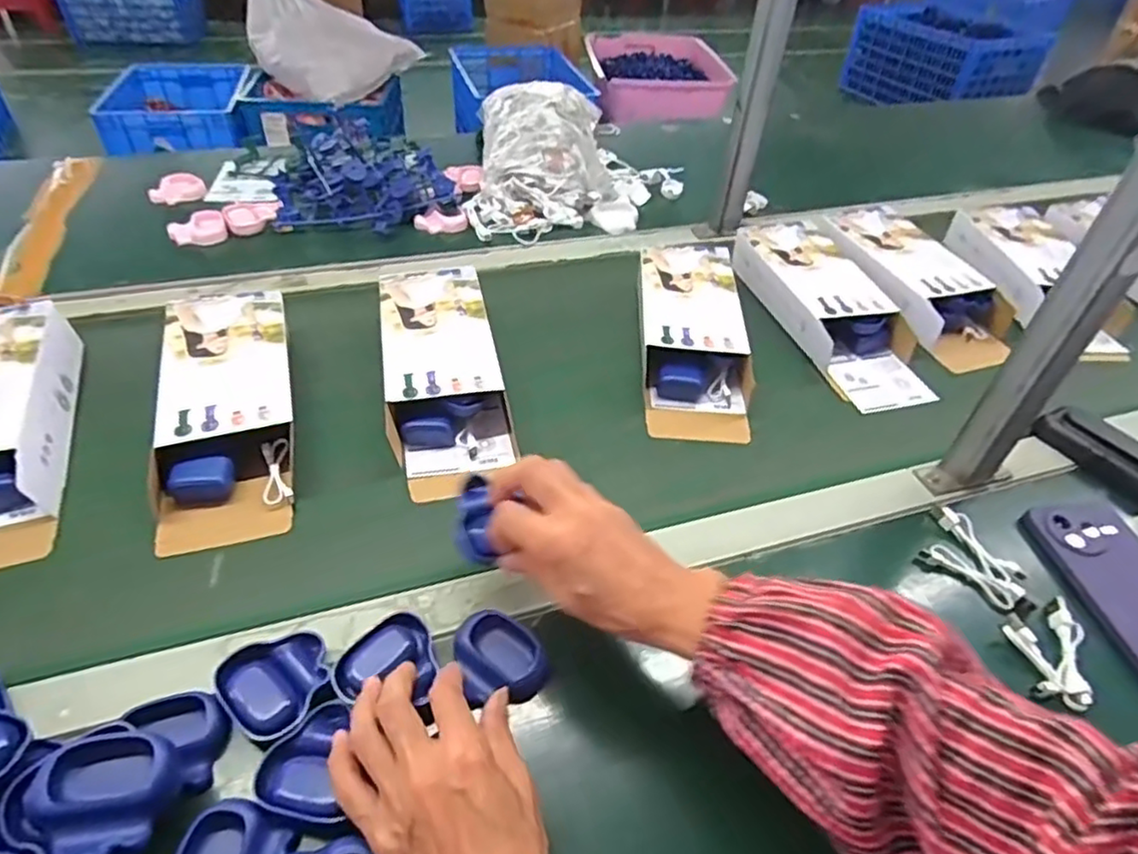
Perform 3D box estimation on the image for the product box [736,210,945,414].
[{"bbox_3d":[0.284,-0.132,0.716,0.105,0.059,0.272,-10,46,-12],"label":"product box"}]

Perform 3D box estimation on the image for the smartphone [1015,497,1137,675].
[{"bbox_3d":[0.415,0.121,0.481,0.078,0.015,0.164,-4,45,-7],"label":"smartphone"}]

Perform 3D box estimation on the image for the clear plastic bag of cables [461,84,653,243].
[{"bbox_3d":[-0.010,-0.374,0.902,0.225,0.102,0.305,4,44,2],"label":"clear plastic bag of cables"}]

